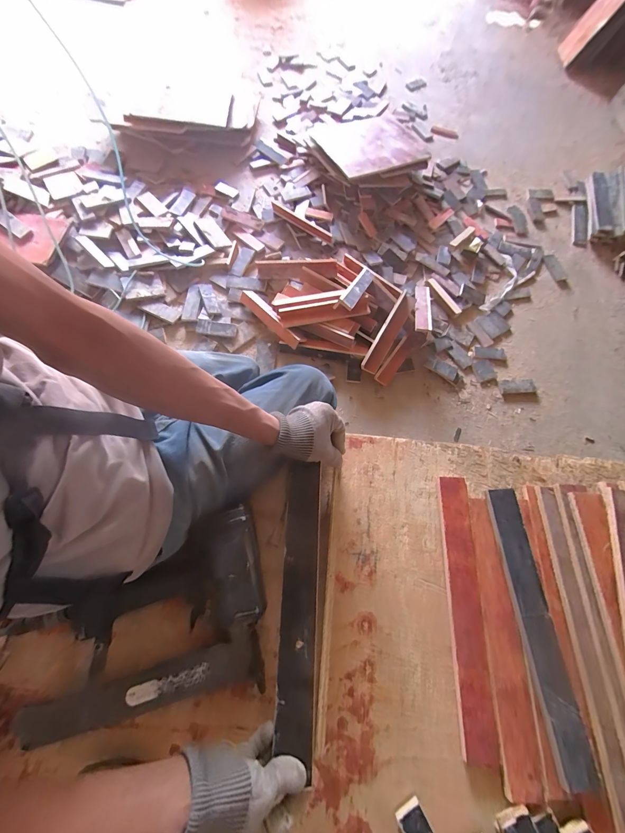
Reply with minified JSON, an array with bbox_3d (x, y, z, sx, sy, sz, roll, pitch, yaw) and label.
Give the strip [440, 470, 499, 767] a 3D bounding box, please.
[{"bbox_3d":[0.231,0.280,0.481,0.046,0.014,0.367,1,70,5],"label":"strip"}]

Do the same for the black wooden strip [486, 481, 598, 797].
[{"bbox_3d":[0.327,0.298,0.469,0.047,0.014,0.365,-9,68,11],"label":"black wooden strip"}]

